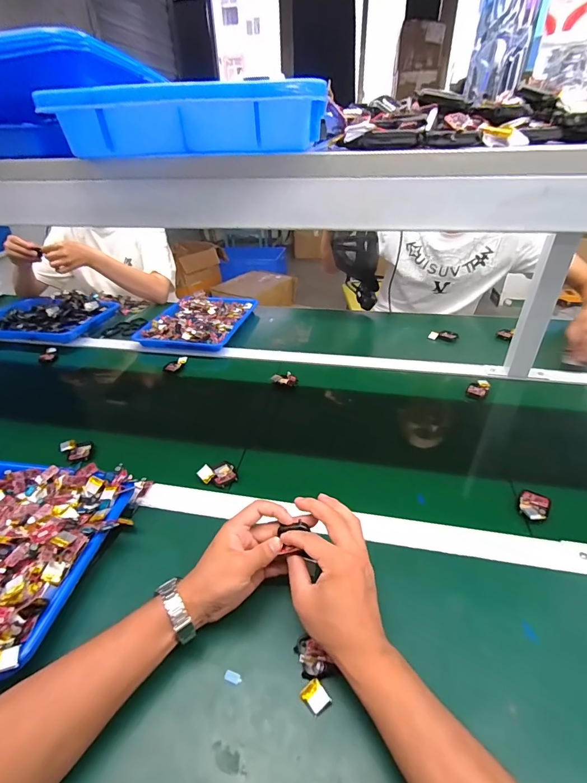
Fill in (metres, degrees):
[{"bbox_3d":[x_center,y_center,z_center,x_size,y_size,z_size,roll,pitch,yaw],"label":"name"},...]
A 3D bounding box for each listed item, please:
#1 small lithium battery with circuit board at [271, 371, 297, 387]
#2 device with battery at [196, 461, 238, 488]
[{"bbox_3d":[-0.019,-0.027,0.788,0.053,0.019,0.027,4,35,9],"label":"small lithium battery with circuit board"},{"bbox_3d":[-0.114,0.125,0.565,0.052,0.023,0.039,-28,42,-33],"label":"device with battery"}]

